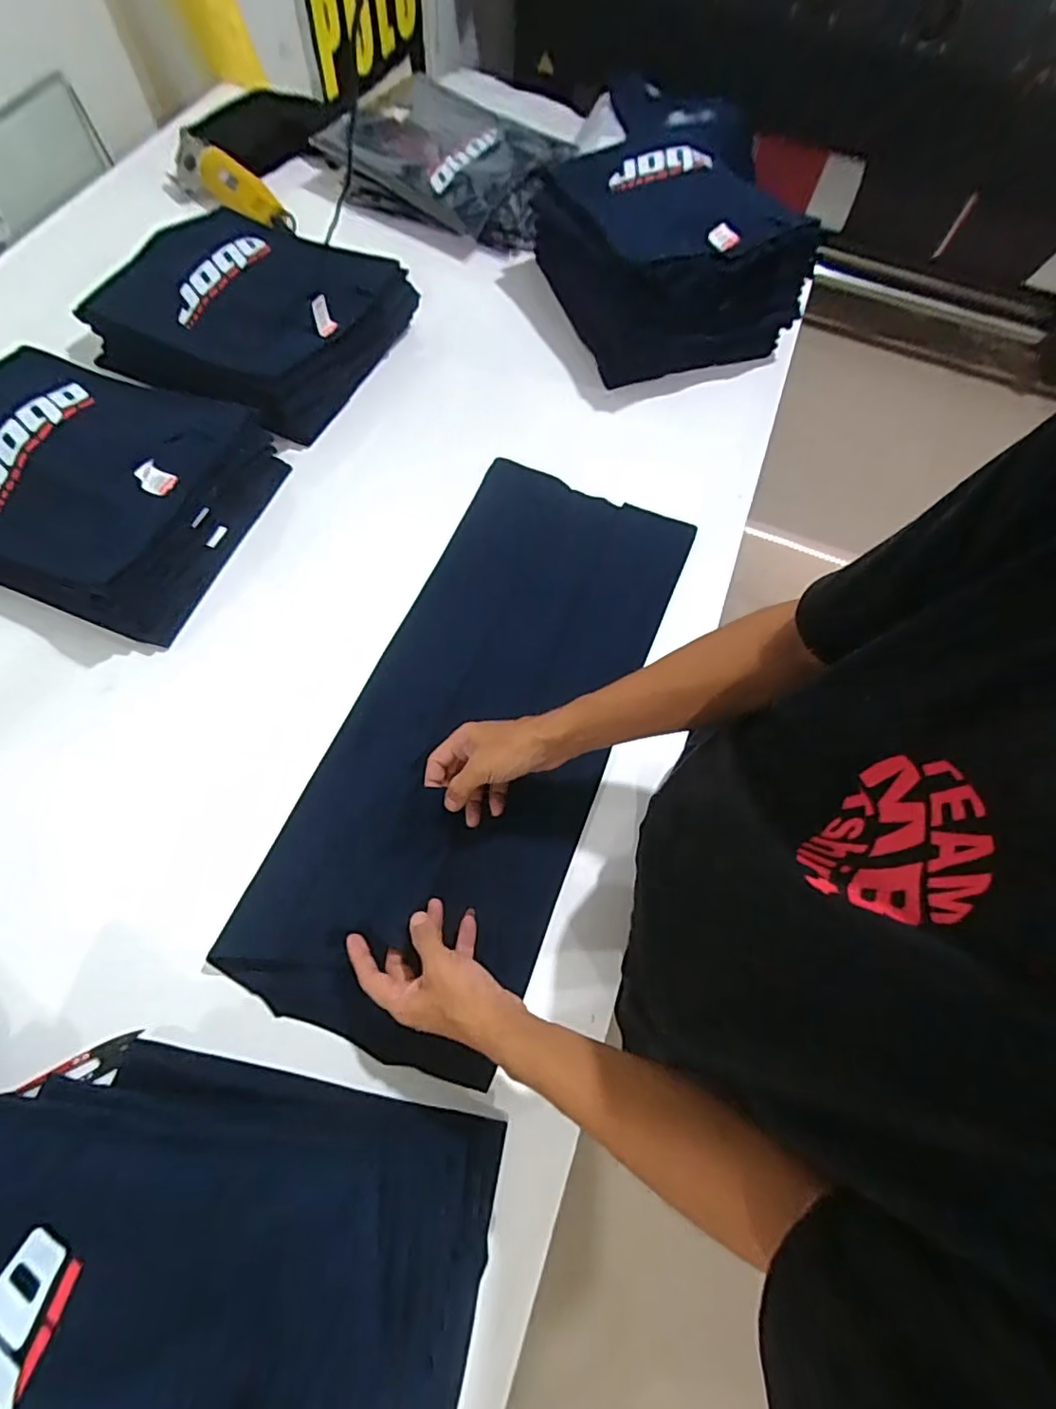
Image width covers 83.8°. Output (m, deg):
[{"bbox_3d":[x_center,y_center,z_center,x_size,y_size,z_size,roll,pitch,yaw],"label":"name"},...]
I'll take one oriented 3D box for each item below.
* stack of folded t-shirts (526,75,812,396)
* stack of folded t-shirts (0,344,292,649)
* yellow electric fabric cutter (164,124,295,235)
[{"bbox_3d":[0.214,-0.696,0.898,0.334,0.169,0.347,-19,69,-11],"label":"stack of folded t-shirts"},{"bbox_3d":[-0.528,-0.274,0.707,0.369,0.083,0.313,21,67,6],"label":"stack of folded t-shirts"},{"bbox_3d":[-0.504,-0.846,0.960,0.279,0.091,0.060,31,68,10],"label":"yellow electric fabric cutter"}]

